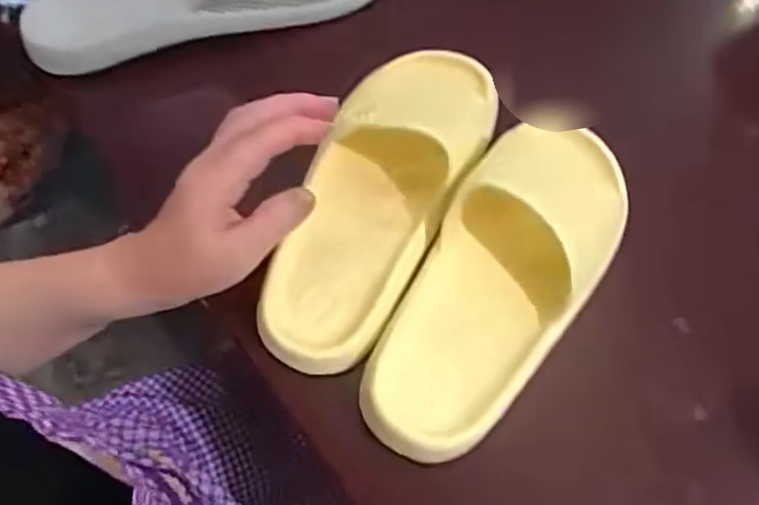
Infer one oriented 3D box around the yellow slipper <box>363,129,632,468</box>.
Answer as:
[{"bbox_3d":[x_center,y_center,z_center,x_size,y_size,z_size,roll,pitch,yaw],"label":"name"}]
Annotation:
[{"bbox_3d":[0.072,0.026,0.425,0.097,0.063,0.228,33,71,14],"label":"yellow slipper"}]

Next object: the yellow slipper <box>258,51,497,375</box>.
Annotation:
[{"bbox_3d":[-0.001,-0.044,0.439,0.096,0.049,0.253,24,73,11],"label":"yellow slipper"}]

